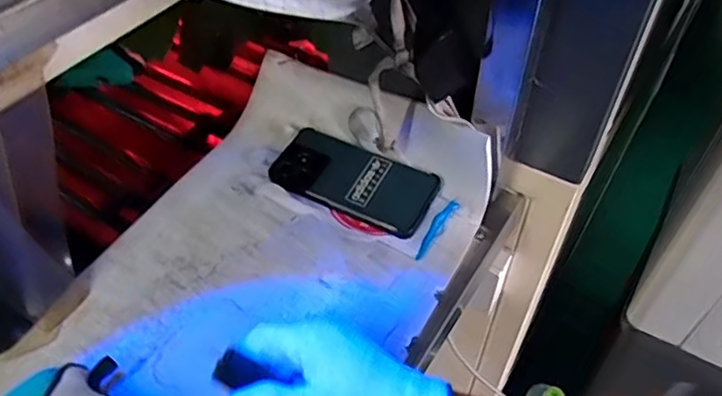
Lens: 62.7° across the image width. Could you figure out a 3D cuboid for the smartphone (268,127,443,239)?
[{"bbox_3d":[-0.007,-0.020,0.606,0.164,0.010,0.083,22,55,19],"label":"smartphone"}]

